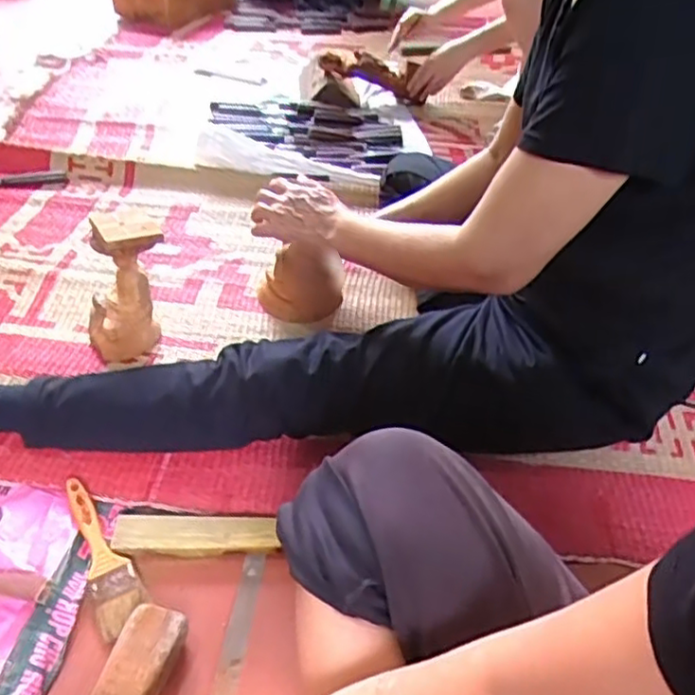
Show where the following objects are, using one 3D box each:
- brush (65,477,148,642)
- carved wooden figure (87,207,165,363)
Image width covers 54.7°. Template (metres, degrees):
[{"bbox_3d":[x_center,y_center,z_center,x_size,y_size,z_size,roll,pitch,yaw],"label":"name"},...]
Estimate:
[{"bbox_3d":[-0.250,0.200,0.668,0.046,0.014,0.176,-22,49,-26],"label":"brush"},{"bbox_3d":[-0.287,-0.076,0.867,0.108,0.175,0.095,-14,45,-19],"label":"carved wooden figure"}]

